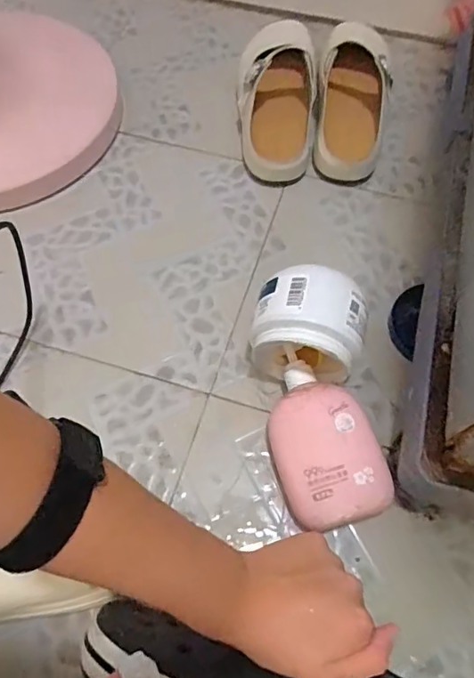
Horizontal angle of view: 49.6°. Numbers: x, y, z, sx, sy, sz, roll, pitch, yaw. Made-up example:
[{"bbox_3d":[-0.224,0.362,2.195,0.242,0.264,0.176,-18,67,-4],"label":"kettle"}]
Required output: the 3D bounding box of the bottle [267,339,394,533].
[{"bbox_3d":[0.067,0.082,0.448,0.084,0.046,0.156,-15,64,-8],"label":"bottle"}]

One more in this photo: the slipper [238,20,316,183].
[{"bbox_3d":[0.045,-0.295,0.616,0.091,0.067,0.231,2,63,1],"label":"slipper"}]

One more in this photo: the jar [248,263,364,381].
[{"bbox_3d":[0.062,-0.008,0.463,0.097,0.099,0.077,10,64,5],"label":"jar"}]

